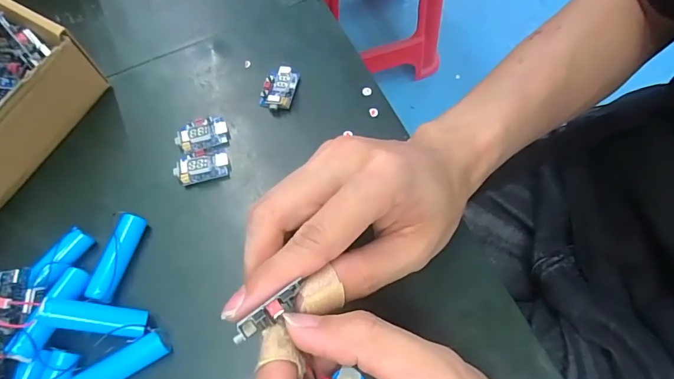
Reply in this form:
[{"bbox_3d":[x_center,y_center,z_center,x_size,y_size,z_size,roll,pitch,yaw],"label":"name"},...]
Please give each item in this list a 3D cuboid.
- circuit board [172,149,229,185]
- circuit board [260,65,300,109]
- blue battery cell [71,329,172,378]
[{"bbox_3d":[-0.085,-0.015,0.274,0.032,0.007,0.021,-14,68,-3],"label":"circuit board"},{"bbox_3d":[-0.039,-0.069,0.295,0.023,0.012,0.033,11,69,7],"label":"circuit board"},{"bbox_3d":[-0.113,0.093,0.229,0.050,0.012,0.014,-30,70,-9],"label":"blue battery cell"}]

